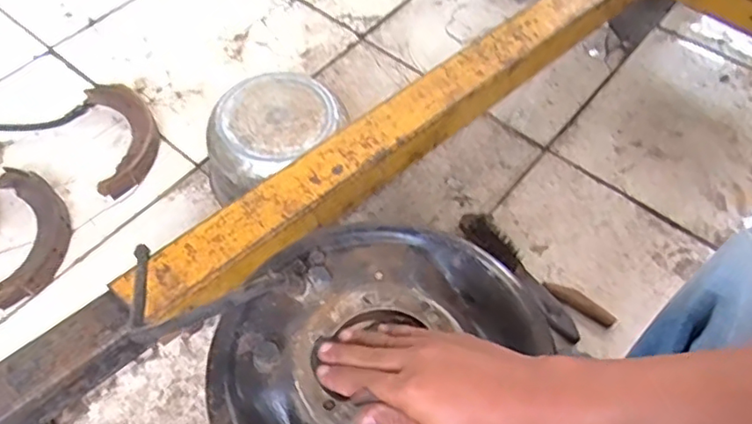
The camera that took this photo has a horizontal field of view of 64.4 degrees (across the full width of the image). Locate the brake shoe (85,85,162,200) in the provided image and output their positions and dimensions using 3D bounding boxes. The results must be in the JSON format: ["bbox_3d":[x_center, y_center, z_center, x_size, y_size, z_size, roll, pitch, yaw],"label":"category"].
[{"bbox_3d":[-0.403,-0.128,0.961,0.100,0.028,0.220,-15,61,-11],"label":"brake shoe"}]

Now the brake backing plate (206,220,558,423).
[{"bbox_3d":[0.014,0.110,0.475,0.249,0.055,0.240,1,59,-2],"label":"brake backing plate"}]

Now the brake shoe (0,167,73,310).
[{"bbox_3d":[-0.507,0.041,0.862,0.121,0.033,0.224,1,59,-3],"label":"brake shoe"}]

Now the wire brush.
[{"bbox_3d":[0.207,0.088,0.861,0.043,0.041,0.236,-32,66,-19],"label":"wire brush"}]

